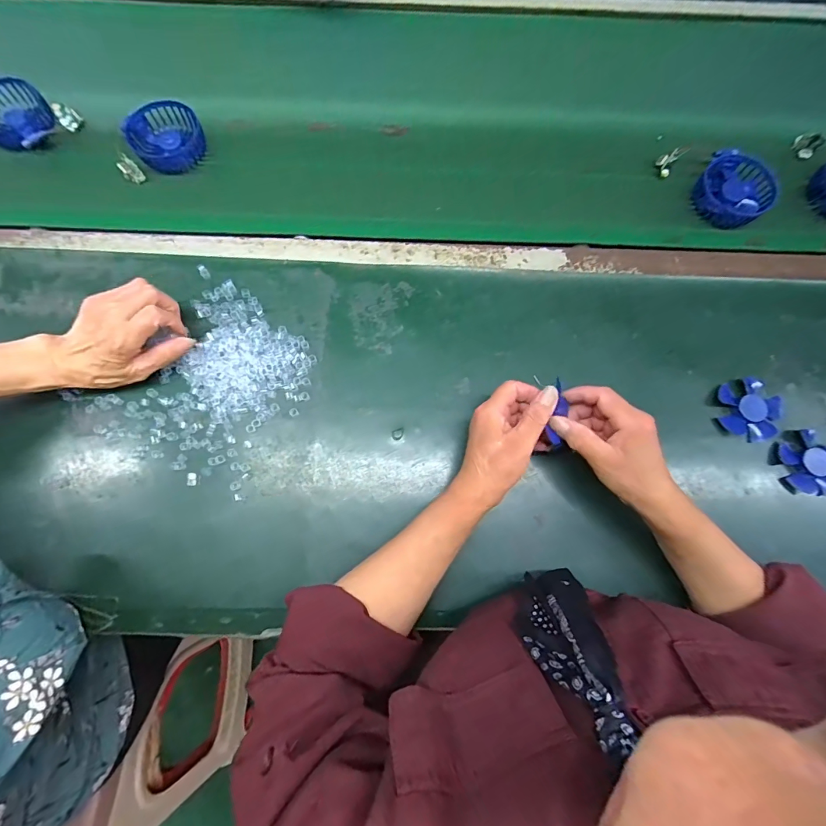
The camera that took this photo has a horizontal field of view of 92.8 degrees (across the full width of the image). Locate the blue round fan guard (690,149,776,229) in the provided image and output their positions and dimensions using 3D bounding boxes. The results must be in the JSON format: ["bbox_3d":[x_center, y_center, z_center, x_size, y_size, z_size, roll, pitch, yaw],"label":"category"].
[{"bbox_3d":[0.429,-0.302,0.527,0.116,0.036,0.094,-32,77,-9],"label":"blue round fan guard"}]

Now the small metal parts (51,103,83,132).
[{"bbox_3d":[-0.463,-0.398,0.527,0.025,0.023,0.027,0,74,-1],"label":"small metal parts"}]

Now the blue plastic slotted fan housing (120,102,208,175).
[{"bbox_3d":[-0.323,-0.363,0.517,0.087,0.041,0.072,-34,78,-9],"label":"blue plastic slotted fan housing"}]

